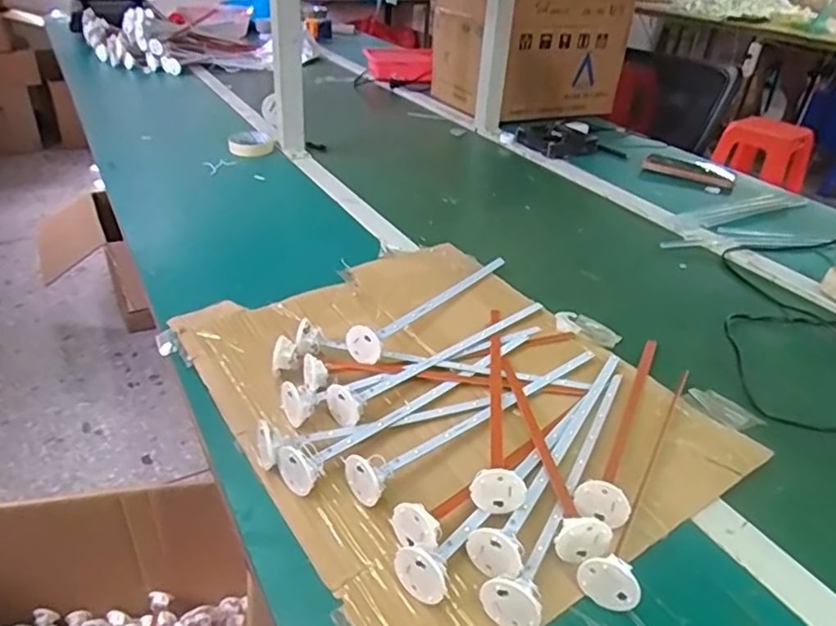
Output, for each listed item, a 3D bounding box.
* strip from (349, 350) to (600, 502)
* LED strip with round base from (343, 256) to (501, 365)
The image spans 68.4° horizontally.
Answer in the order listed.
[{"bbox_3d":[0.058,0.079,0.539,0.289,0.027,0.037,-23,42,-39],"label":"strip"},{"bbox_3d":[0.026,-0.021,0.678,0.031,0.031,0.284,25,36,27],"label":"LED strip with round base"}]

